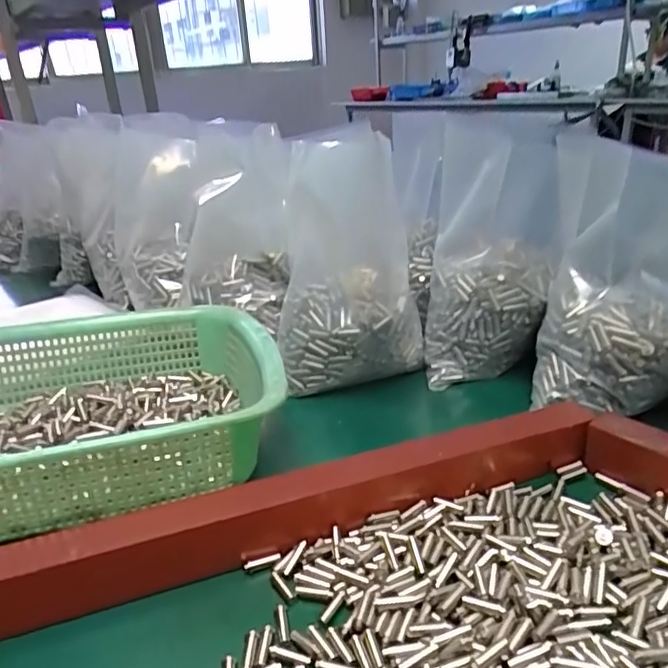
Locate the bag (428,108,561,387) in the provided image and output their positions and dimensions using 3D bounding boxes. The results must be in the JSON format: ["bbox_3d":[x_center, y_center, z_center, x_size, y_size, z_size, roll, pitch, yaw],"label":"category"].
[{"bbox_3d":[0.142,-0.069,0.515,0.114,0.211,0.086,0,24,10],"label":"bag"}]

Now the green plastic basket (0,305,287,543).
[{"bbox_3d":[-0.192,0.052,0.420,0.295,0.075,0.222,-11,24,-15],"label":"green plastic basket"}]

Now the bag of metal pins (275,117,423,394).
[{"bbox_3d":[0.011,-0.069,0.515,0.127,0.228,0.108,-3,23,2],"label":"bag of metal pins"}]

